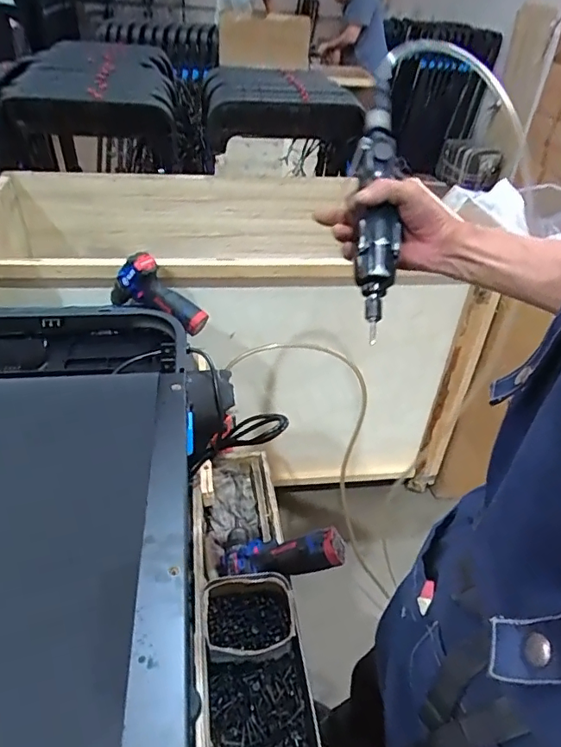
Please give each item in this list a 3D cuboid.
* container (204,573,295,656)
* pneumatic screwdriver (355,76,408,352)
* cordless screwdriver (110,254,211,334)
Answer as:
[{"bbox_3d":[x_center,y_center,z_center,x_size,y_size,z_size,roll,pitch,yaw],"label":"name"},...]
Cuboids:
[{"bbox_3d":[-0.044,0.336,0.734,0.120,0.054,0.106,-1,38,-8],"label":"container"},{"bbox_3d":[0.106,-0.189,0.575,0.047,0.038,0.294,3,77,-2],"label":"pneumatic screwdriver"},{"bbox_3d":[-0.247,-0.150,1.085,0.205,0.121,0.071,33,41,1],"label":"cordless screwdriver"}]

